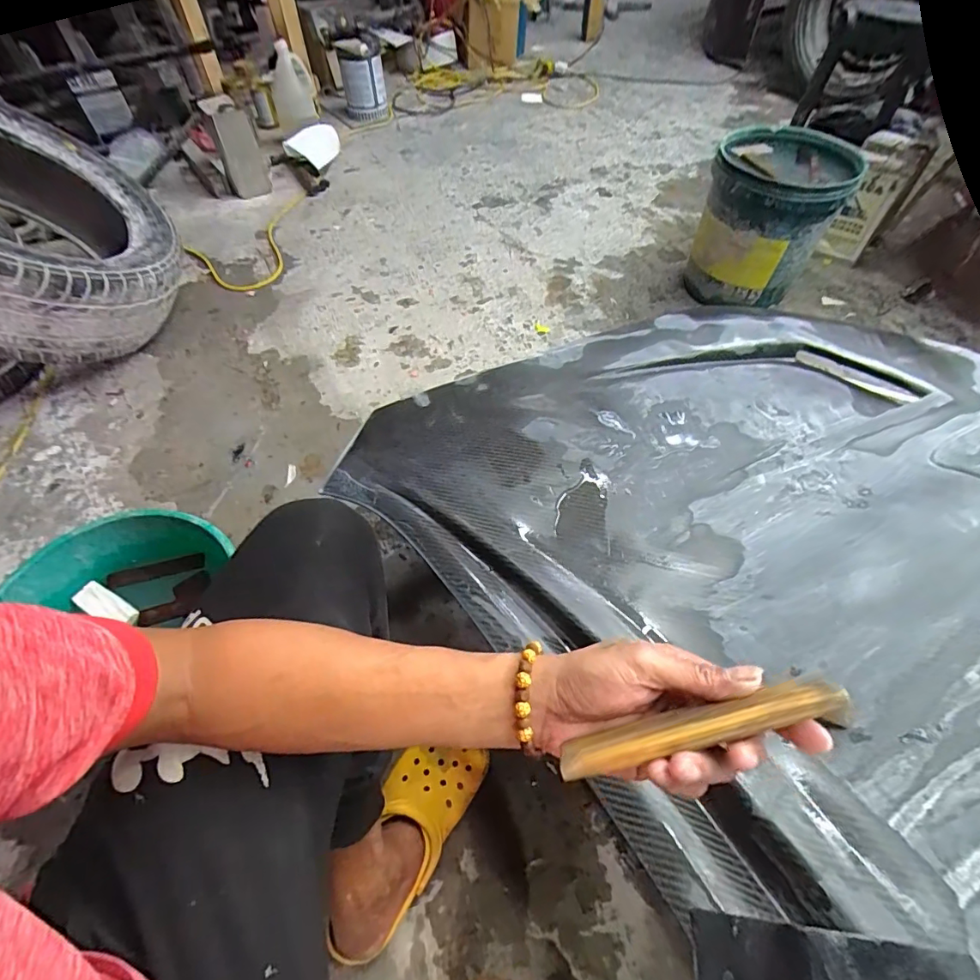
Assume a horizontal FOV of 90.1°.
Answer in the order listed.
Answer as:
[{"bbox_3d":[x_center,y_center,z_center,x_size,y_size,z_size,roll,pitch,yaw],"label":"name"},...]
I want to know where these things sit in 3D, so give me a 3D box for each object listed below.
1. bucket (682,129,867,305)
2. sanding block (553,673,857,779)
[{"bbox_3d":[0.671,-0.662,1.205,0.291,0.280,0.312,24,56,16],"label":"bucket"},{"bbox_3d":[0.113,0.132,0.267,0.149,0.018,0.022,-19,55,8],"label":"sanding block"}]

